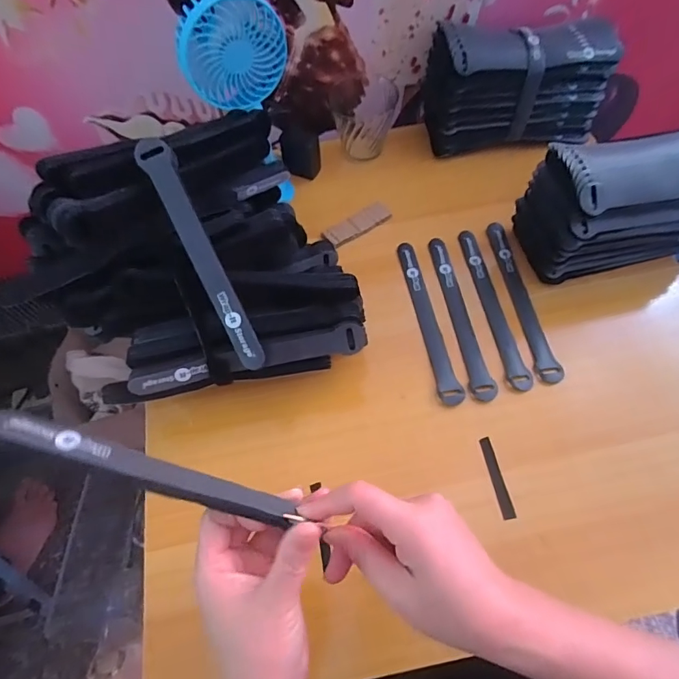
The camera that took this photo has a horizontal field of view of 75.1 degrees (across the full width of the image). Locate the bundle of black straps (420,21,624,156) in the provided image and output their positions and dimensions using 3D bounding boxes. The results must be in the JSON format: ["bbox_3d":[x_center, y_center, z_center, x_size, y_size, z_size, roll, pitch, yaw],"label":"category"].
[{"bbox_3d":[0.233,-0.324,0.563,0.232,0.118,0.099,-8,64,-1],"label":"bundle of black straps"}]

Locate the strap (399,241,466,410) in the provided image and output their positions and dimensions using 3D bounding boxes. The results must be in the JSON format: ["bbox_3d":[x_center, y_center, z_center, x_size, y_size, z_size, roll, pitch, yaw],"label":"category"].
[{"bbox_3d":[0.094,-0.024,0.472,0.023,0.004,0.199,-11,61,1],"label":"strap"}]

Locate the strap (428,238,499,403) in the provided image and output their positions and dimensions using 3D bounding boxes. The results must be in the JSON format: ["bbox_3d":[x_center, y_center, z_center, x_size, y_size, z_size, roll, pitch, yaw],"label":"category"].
[{"bbox_3d":[0.128,-0.029,0.472,0.024,0.004,0.200,-8,61,0],"label":"strap"}]

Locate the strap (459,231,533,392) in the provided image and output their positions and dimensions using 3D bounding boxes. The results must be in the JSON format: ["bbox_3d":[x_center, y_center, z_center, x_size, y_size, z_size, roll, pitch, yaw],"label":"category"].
[{"bbox_3d":[0.163,-0.038,0.475,0.023,0.005,0.200,-9,61,-2],"label":"strap"}]

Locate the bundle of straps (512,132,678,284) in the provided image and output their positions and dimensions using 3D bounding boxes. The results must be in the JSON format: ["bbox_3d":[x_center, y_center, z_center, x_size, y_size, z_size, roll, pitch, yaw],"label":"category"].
[{"bbox_3d":[0.306,-0.142,0.445,0.225,0.134,0.086,-13,64,-3],"label":"bundle of straps"}]

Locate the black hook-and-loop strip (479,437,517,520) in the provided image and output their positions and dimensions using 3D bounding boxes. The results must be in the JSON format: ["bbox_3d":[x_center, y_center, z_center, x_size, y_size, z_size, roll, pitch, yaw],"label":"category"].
[{"bbox_3d":[0.141,0.124,0.395,0.011,0.004,0.070,-15,64,8],"label":"black hook-and-loop strip"}]

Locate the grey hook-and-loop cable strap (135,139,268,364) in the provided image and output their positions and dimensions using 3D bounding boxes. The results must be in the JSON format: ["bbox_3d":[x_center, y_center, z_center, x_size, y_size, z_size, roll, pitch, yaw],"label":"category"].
[{"bbox_3d":[-0.113,-0.071,0.370,0.024,0.016,0.204,-26,88,-9],"label":"grey hook-and-loop cable strap"}]

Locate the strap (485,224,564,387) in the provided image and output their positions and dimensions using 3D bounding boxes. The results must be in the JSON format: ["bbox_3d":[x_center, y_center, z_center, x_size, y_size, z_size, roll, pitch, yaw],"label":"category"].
[{"bbox_3d":[0.195,-0.047,0.479,0.024,0.004,0.200,-9,61,1],"label":"strap"}]

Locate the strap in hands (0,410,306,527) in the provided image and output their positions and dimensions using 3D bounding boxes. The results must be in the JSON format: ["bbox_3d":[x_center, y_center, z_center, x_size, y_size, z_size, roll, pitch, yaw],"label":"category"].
[{"bbox_3d":[-0.114,0.079,0.266,0.182,0.018,0.018,21,66,-7],"label":"strap in hands"}]

